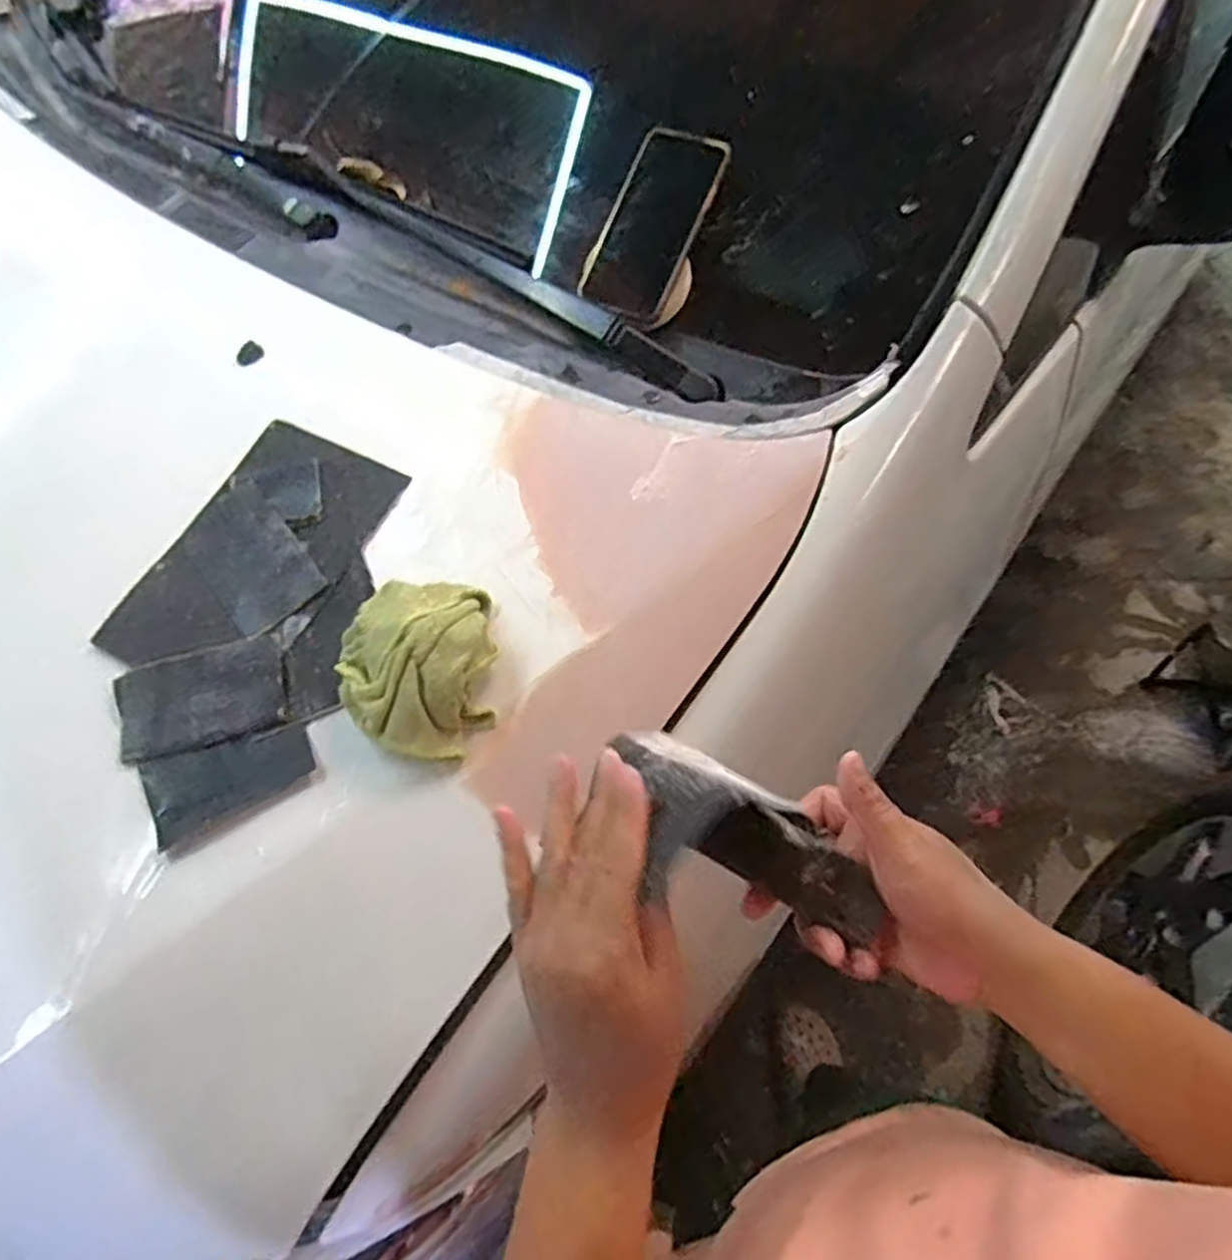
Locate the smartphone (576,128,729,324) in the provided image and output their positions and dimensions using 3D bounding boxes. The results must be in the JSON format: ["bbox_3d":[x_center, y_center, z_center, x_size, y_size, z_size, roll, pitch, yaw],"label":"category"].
[{"bbox_3d":[0.033,-0.353,0.654,0.075,0.014,0.160,26,99,-2],"label":"smartphone"}]

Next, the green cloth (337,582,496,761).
[{"bbox_3d":[-0.134,0.018,0.514,0.100,0.061,0.123,2,55,2],"label":"green cloth"}]

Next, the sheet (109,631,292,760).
[{"bbox_3d":[-0.295,0.049,0.536,0.118,0.008,0.070,-15,71,-3],"label":"sheet"}]

